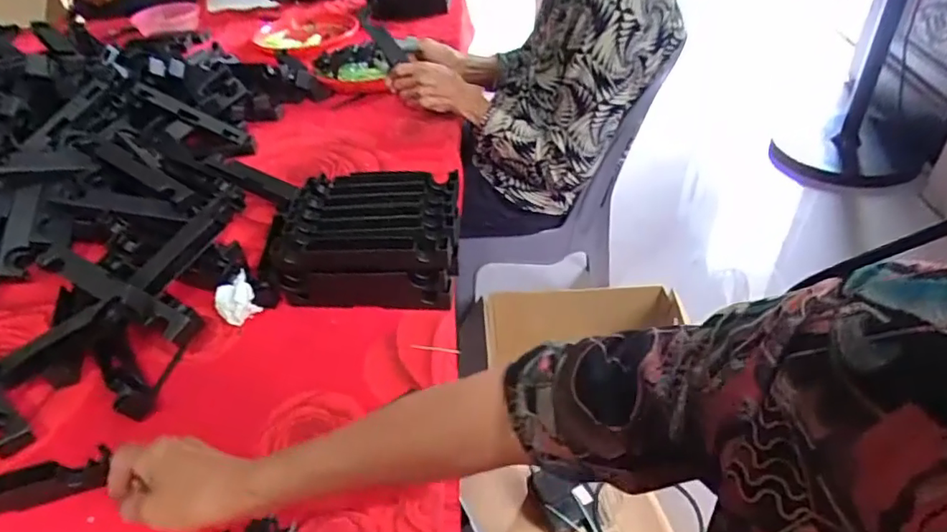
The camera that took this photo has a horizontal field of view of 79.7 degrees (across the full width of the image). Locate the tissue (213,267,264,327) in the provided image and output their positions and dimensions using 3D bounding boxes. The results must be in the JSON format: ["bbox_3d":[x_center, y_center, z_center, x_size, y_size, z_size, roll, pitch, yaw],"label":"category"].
[{"bbox_3d":[-0.276,0.041,0.661,0.045,0.041,0.043,-27,45,-23],"label":"tissue"}]

